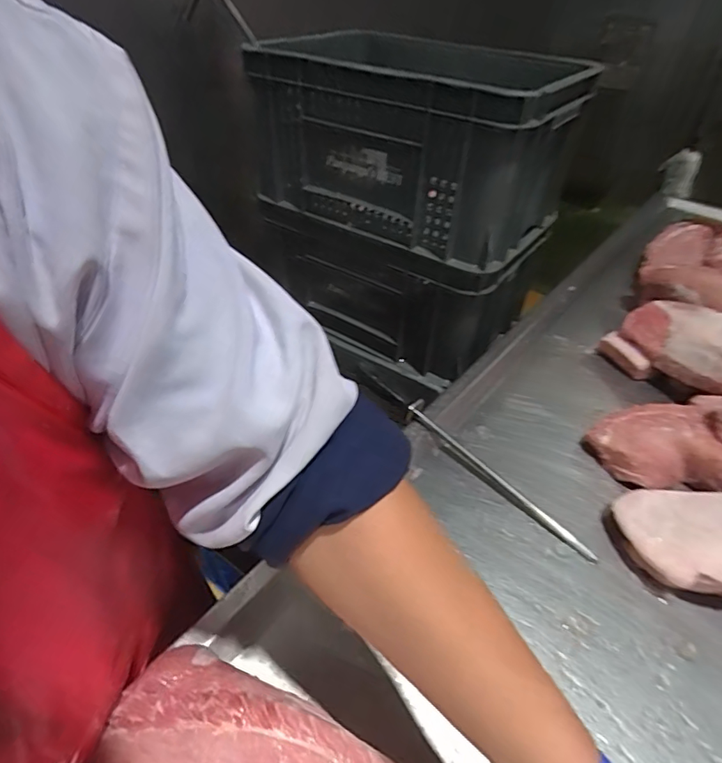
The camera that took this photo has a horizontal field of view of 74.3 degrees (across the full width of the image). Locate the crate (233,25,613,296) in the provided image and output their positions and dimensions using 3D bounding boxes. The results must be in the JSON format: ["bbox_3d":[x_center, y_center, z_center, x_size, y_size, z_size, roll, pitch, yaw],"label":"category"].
[{"bbox_3d":[0.100,-0.414,0.860,0.469,0.285,0.333,27,47,24],"label":"crate"}]

